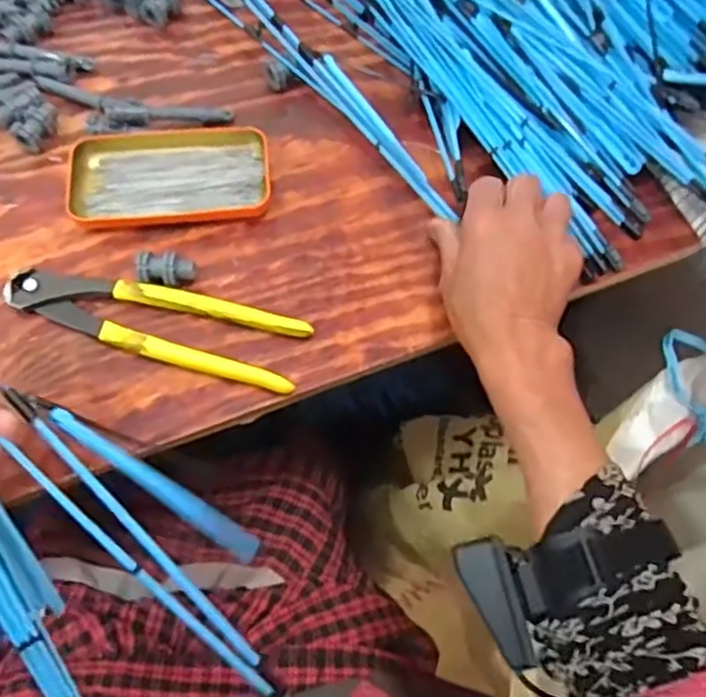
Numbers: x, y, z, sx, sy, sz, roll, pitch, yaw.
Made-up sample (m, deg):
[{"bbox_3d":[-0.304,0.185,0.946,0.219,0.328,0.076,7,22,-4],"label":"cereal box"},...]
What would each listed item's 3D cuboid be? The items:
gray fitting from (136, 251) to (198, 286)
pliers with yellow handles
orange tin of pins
[{"bbox_3d":[-0.128,-0.053,0.470,0.038,0.023,0.020,4,65,0],"label":"gray fitting"},{"bbox_3d":[-0.130,-0.018,0.456,0.197,0.017,0.051,14,66,4],"label":"pliers with yellow handles"},{"bbox_3d":[-0.135,-0.130,0.508,0.142,0.017,0.080,-6,66,-5],"label":"orange tin of pins"}]

